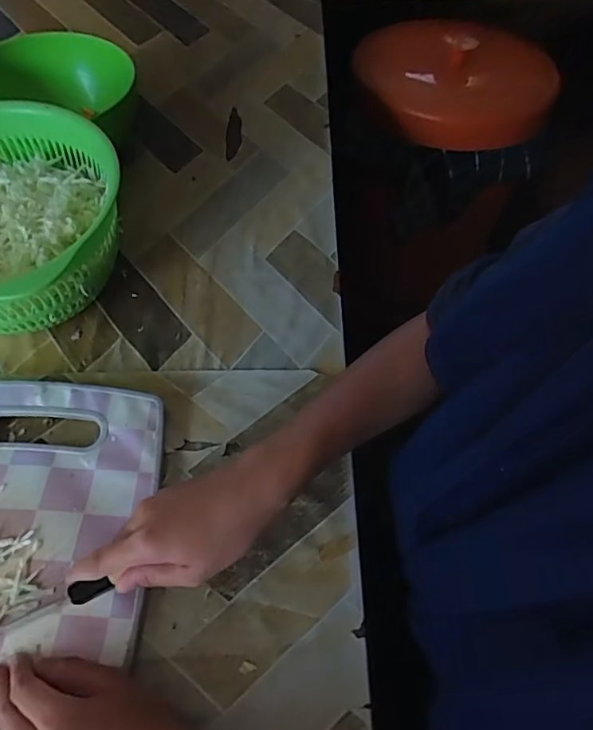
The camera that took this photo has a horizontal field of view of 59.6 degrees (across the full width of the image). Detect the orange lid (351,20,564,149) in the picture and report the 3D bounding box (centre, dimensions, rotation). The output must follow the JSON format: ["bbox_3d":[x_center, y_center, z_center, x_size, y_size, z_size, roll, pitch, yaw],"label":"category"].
[{"bbox_3d":[0.275,-0.494,0.891,0.284,0.061,0.324,-17,62,-10],"label":"orange lid"}]

